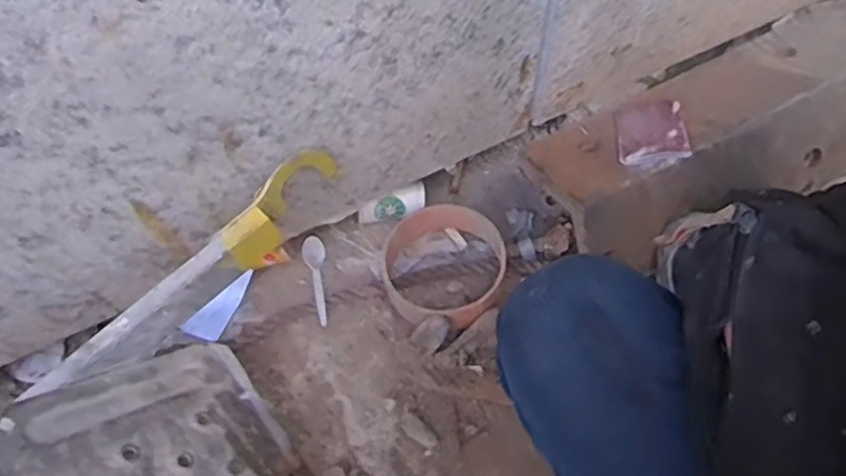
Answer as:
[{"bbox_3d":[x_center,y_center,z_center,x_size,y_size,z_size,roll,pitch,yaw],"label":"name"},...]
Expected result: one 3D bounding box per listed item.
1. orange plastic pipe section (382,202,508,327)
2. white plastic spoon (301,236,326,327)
[{"bbox_3d":[0.028,0.037,0.888,0.163,0.064,0.179,-1,65,2],"label":"orange plastic pipe section"},{"bbox_3d":[-0.143,0.057,0.925,0.029,0.028,0.140,-14,65,-4],"label":"white plastic spoon"}]

